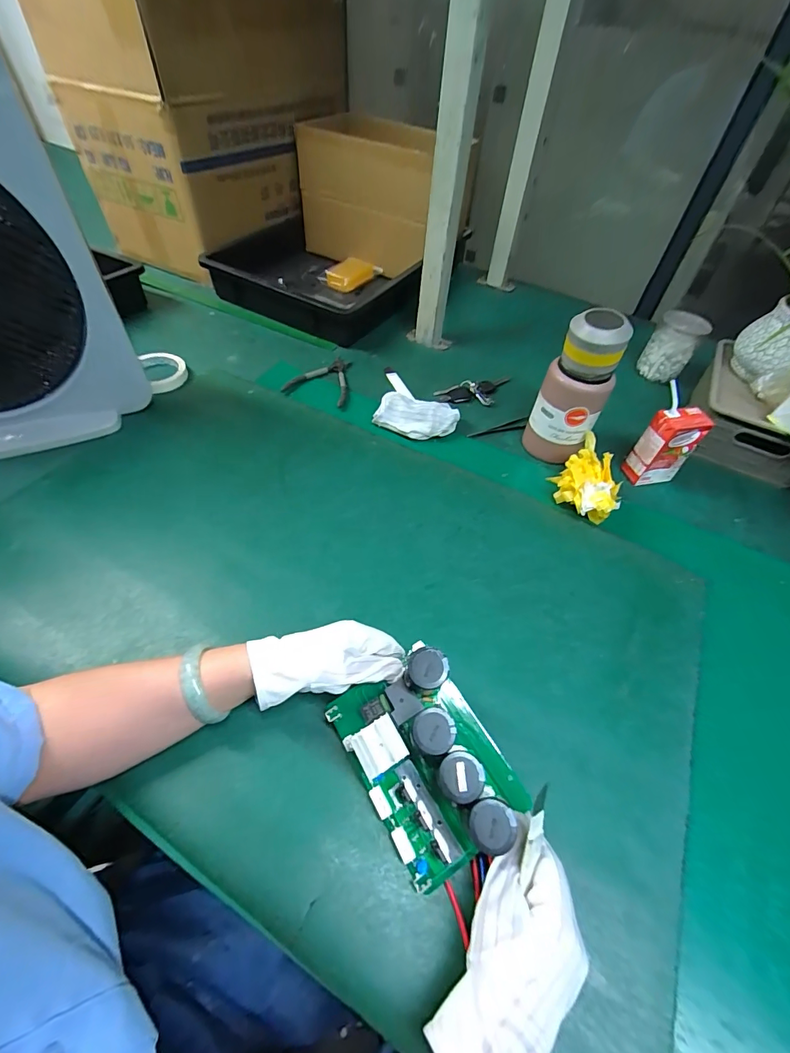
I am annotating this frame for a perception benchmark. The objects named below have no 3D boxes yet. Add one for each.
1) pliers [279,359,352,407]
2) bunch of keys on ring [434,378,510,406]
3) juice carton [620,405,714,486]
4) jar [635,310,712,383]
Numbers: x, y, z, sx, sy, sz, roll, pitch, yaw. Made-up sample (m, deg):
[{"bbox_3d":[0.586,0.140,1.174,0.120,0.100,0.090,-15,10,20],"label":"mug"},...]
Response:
[{"bbox_3d":[-0.117,-0.257,0.726,0.110,0.009,0.134,18,52,8],"label":"pliers"},{"bbox_3d":[0.145,-0.237,0.740,0.140,0.011,0.057,-10,54,-13],"label":"bunch of keys on ring"},{"bbox_3d":[0.386,-0.113,0.604,0.070,0.108,0.039,-8,53,-11],"label":"juice carton"},{"bbox_3d":[0.519,-0.334,0.794,0.078,0.113,0.078,3,52,-4],"label":"jar"}]

